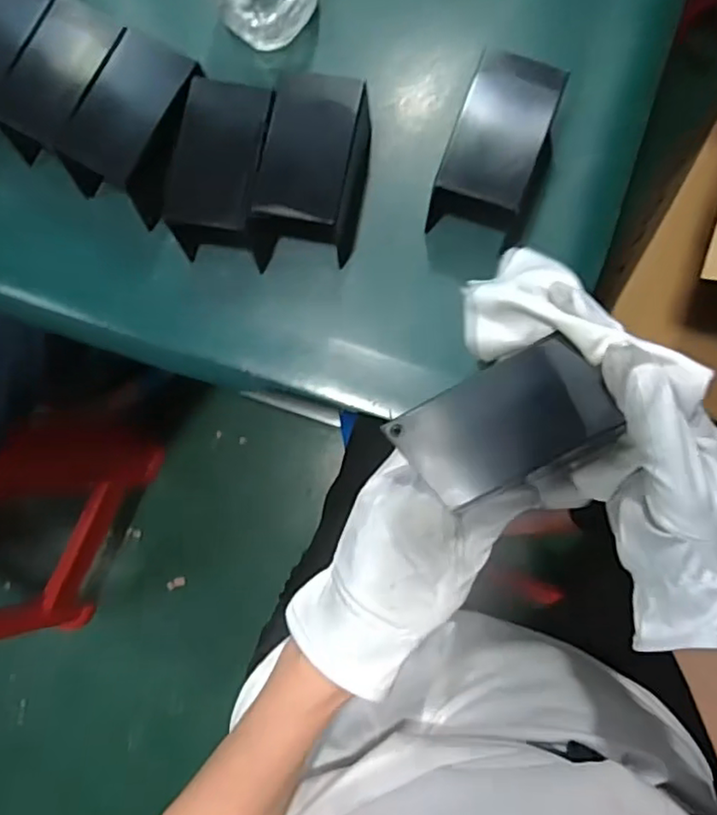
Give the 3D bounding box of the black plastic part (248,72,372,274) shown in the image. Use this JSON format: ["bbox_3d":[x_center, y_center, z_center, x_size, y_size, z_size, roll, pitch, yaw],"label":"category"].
[{"bbox_3d":[-0.033,-0.153,0.414,0.067,0.063,0.100,9,85,7],"label":"black plastic part"}]

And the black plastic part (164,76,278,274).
[{"bbox_3d":[-0.084,-0.149,0.420,0.063,0.060,0.106,11,85,7],"label":"black plastic part"}]

